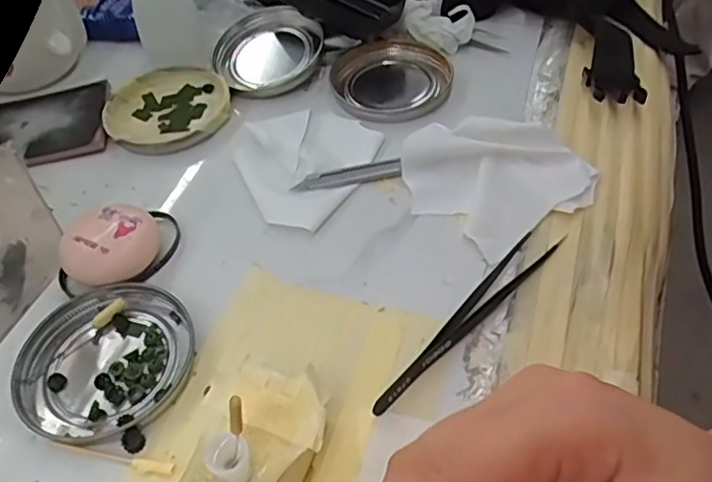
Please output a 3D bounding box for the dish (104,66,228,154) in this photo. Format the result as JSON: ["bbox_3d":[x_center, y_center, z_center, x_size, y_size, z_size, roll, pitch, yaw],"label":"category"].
[{"bbox_3d":[-0.121,-0.086,0.400,0.079,0.009,0.074,-3,50,4],"label":"dish"}]

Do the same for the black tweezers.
[{"bbox_3d":[0.049,0.033,0.283,0.121,0.007,0.017,-37,56,-23],"label":"black tweezers"}]

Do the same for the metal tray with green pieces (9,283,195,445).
[{"bbox_3d":[-0.115,0.054,0.283,0.077,0.009,0.074,-5,50,2],"label":"metal tray with green pieces"}]

